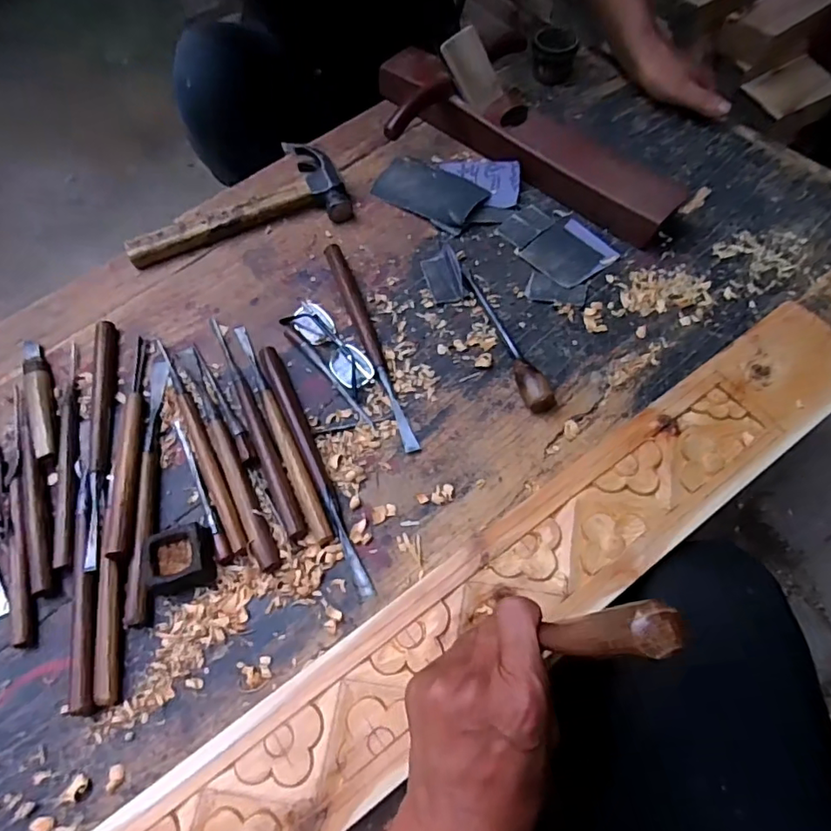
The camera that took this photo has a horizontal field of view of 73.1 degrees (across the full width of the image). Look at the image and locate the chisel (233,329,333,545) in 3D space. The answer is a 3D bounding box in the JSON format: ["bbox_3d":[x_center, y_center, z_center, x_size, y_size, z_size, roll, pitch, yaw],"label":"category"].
[{"bbox_3d":[-0.125,0.006,0.515,0.015,0.015,0.245,-24,66,-9],"label":"chisel"}]

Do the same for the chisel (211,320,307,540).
[{"bbox_3d":[-0.150,0.000,0.518,0.017,0.014,0.249,-24,66,-9],"label":"chisel"}]

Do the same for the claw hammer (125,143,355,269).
[{"bbox_3d":[-0.206,-0.246,0.640,0.245,0.025,0.124,-18,65,-7],"label":"claw hammer"}]

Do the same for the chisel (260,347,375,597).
[{"bbox_3d":[-0.091,0.040,0.502,0.018,0.014,0.253,-24,66,-9],"label":"chisel"}]

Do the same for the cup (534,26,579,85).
[{"bbox_3d":[0.176,-0.457,0.713,0.053,0.046,0.047,9,65,6],"label":"cup"}]

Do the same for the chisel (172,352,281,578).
[{"bbox_3d":[-0.173,0.028,0.505,0.018,0.014,0.244,-26,66,-10],"label":"chisel"}]

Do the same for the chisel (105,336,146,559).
[{"bbox_3d":[-0.262,0.019,0.513,0.019,0.015,0.220,-7,64,-2],"label":"chisel"}]

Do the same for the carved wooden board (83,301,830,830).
[{"bbox_3d":[0.010,0.182,0.414,0.908,0.034,0.108,-34,68,-13],"label":"carved wooden board"}]

